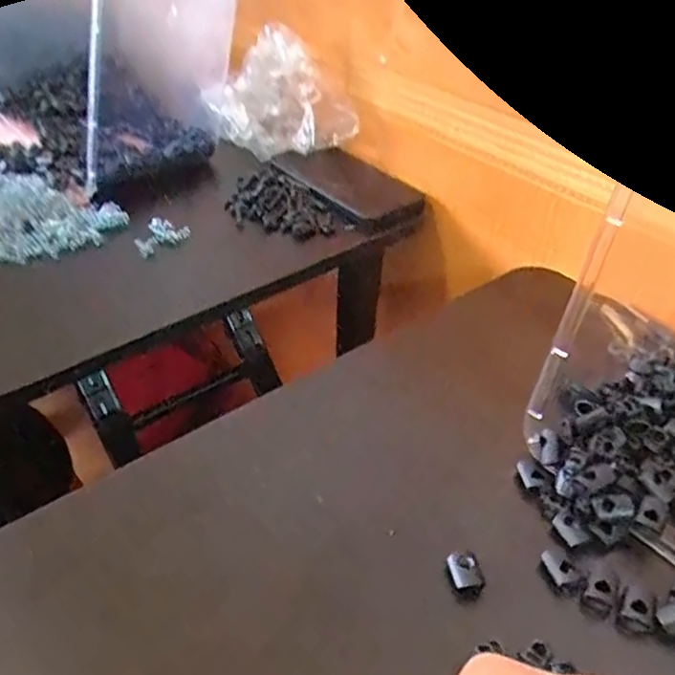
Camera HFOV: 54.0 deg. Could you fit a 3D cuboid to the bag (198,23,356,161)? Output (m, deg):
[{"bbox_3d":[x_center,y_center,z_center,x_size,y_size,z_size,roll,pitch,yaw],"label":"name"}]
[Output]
[{"bbox_3d":[-0.060,-0.247,0.682,0.147,0.117,0.075,-2,39,-4],"label":"bag"}]

